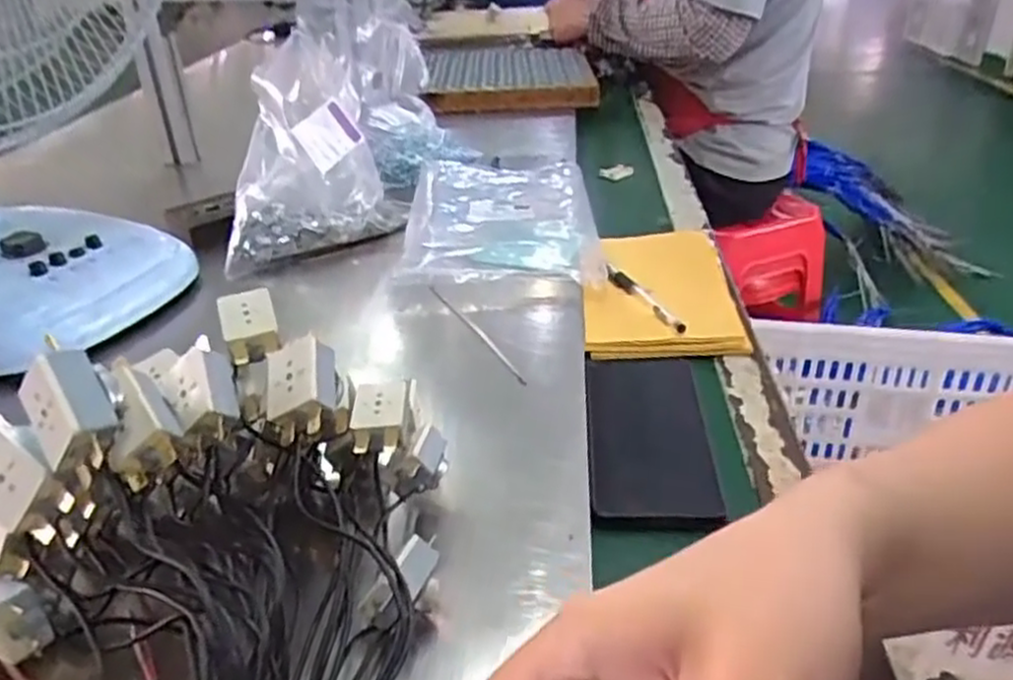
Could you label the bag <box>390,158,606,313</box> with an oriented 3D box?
[{"bbox_3d":[-0.006,-0.126,0.755,0.182,0.024,0.318,-1,31,1],"label":"bag"}]

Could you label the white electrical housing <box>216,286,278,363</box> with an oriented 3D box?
[{"bbox_3d":[-0.132,-0.008,0.385,0.026,0.018,0.043,-12,33,-18],"label":"white electrical housing"}]

